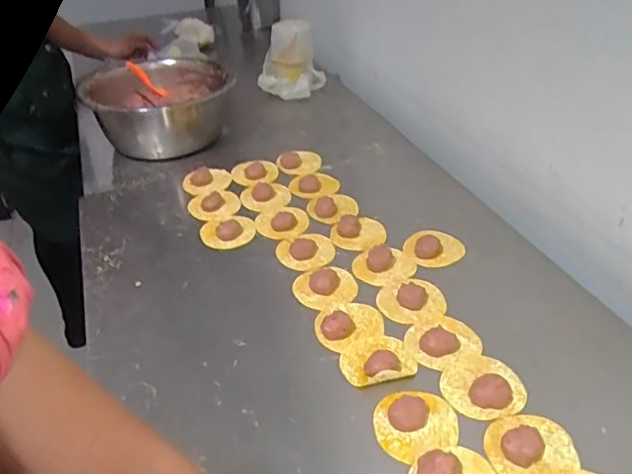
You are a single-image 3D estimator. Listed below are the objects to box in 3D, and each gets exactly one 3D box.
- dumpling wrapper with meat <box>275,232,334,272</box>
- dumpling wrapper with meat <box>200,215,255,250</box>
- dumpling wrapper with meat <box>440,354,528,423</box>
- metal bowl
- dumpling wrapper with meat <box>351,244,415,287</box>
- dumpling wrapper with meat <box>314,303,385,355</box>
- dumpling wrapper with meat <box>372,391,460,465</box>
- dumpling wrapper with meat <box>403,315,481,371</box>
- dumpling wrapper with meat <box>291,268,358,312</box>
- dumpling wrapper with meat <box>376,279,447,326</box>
[{"bbox_3d":[-0.015,0.018,0.812,0.082,0.016,0.083,-7,36,-2],"label":"dumpling wrapper with meat"},{"bbox_3d":[-0.133,-0.008,0.861,0.082,0.017,0.064,-10,37,-7],"label":"dumpling wrapper with meat"},{"bbox_3d":[0.178,0.153,0.605,0.085,0.021,0.085,-3,36,3],"label":"dumpling wrapper with meat"},{"bbox_3d":[-0.308,-0.262,1.138,0.264,0.127,0.264,-1,34,1],"label":"metal bowl"},{"bbox_3d":[0.095,0.036,0.773,0.084,0.018,0.071,-10,37,-6],"label":"dumpling wrapper with meat"},{"bbox_3d":[0.041,0.102,0.685,0.082,0.019,0.071,-16,38,-14],"label":"dumpling wrapper with meat"},{"bbox_3d":[0.100,0.180,0.569,0.083,0.018,0.072,-17,38,-15],"label":"dumpling wrapper with meat"},{"bbox_3d":[0.146,0.116,0.655,0.084,0.020,0.065,-8,36,-3],"label":"dumpling wrapper with meat"},{"bbox_3d":[0.012,0.067,0.747,0.082,0.009,0.081,-3,36,3],"label":"dumpling wrapper with meat"},{"bbox_3d":[0.120,0.076,0.714,0.082,0.015,0.078,-3,36,3],"label":"dumpling wrapper with meat"}]

